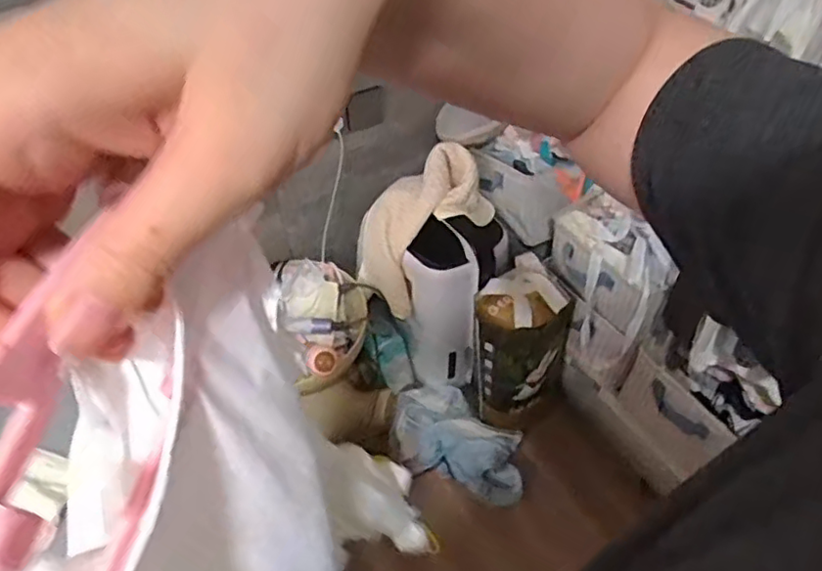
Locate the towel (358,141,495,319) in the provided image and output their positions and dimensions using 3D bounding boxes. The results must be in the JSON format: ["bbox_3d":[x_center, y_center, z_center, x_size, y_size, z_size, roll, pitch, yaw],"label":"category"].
[{"bbox_3d":[0.013,-0.133,1.441,0.162,0.382,0.195,15,30,-47],"label":"towel"}]

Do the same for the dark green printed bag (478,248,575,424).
[{"bbox_3d":[0.249,0.162,1.463,0.215,0.428,0.171,-22,51,-16],"label":"dark green printed bag"}]

